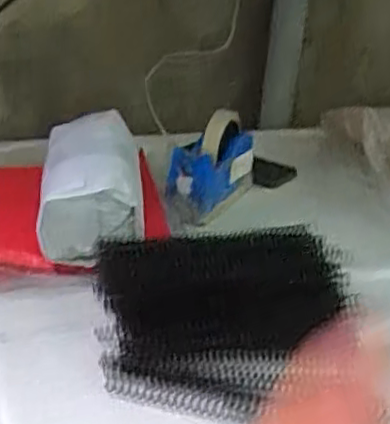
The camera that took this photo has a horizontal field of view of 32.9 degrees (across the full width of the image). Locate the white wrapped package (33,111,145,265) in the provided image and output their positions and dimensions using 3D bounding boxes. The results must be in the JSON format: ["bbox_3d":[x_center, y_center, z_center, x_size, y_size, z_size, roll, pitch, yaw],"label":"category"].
[{"bbox_3d":[-0.116,-0.039,0.736,0.102,0.110,0.221,2,26,-11],"label":"white wrapped package"}]

